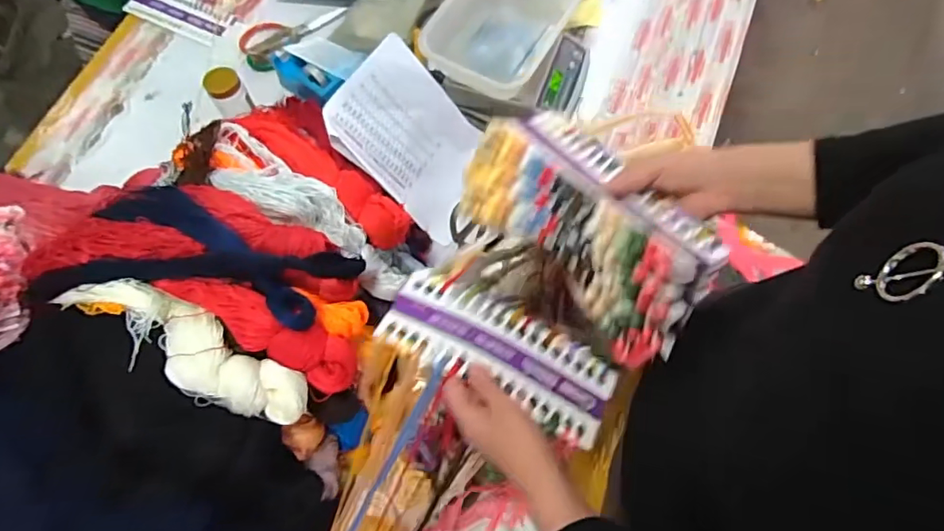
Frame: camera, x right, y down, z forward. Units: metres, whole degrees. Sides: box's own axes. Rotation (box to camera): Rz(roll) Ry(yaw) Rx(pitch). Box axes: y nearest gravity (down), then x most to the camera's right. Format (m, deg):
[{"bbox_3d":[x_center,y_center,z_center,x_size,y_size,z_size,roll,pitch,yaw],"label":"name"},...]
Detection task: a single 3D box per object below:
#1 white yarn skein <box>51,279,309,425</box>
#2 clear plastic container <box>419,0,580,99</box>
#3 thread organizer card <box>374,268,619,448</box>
[{"bbox_3d":[-0.338,0.090,0.601,0.313,0.060,0.083,24,73,10],"label":"white yarn skein"},{"bbox_3d":[0.043,-0.427,0.921,0.216,0.077,0.300,27,74,11],"label":"clear plastic container"},{"bbox_3d":[0.028,0.086,0.522,0.238,0.022,0.087,27,64,6],"label":"thread organizer card"}]

